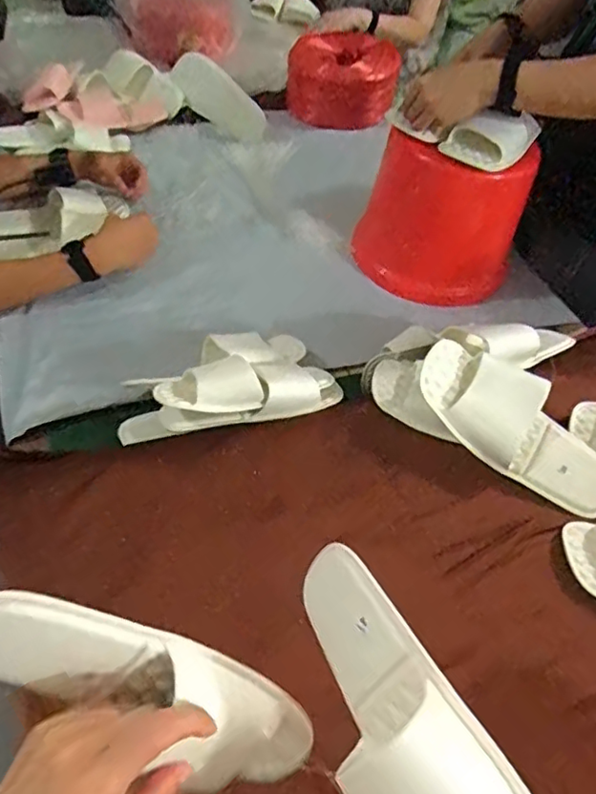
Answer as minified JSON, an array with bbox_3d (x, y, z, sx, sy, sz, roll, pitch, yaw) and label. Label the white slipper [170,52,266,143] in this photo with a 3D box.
[{"bbox_3d":[-0.181,-0.696,1.398,0.253,0.031,0.111,42,95,2],"label":"white slipper"}]

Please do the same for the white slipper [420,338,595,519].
[{"bbox_3d":[0.267,0.034,0.715,0.271,0.066,0.105,40,54,-1],"label":"white slipper"}]

